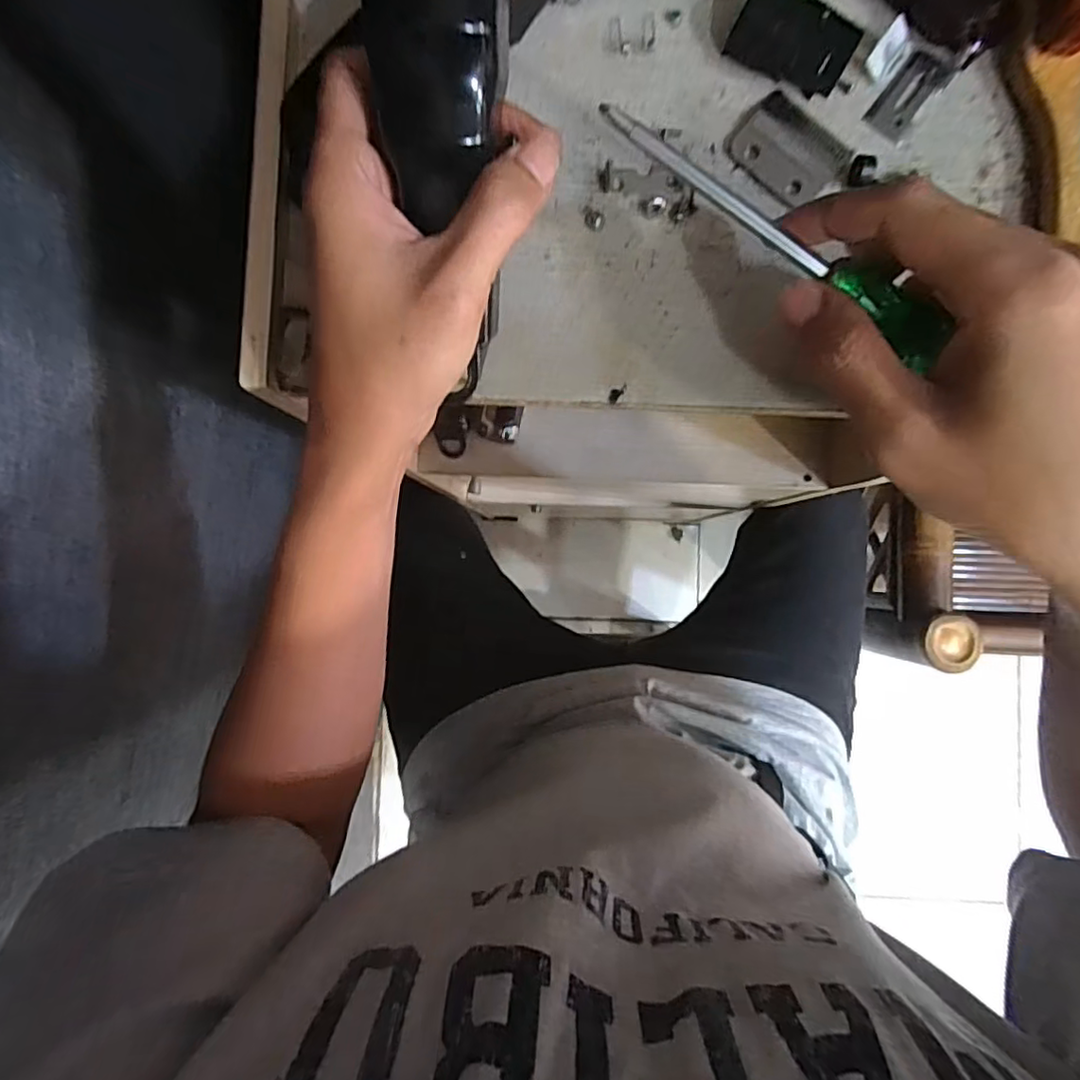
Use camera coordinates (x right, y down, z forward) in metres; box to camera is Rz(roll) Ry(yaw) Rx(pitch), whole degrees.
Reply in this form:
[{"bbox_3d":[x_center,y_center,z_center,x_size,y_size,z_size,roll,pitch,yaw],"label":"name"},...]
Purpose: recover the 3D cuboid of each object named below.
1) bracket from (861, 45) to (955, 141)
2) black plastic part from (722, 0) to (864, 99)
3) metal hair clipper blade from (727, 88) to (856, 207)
[{"bbox_3d":[0.166,-0.202,0.270,0.019,0.004,0.042,38,89,3],"label":"bracket"},{"bbox_3d":[0.112,-0.220,0.268,0.050,0.016,0.029,34,88,3],"label":"black plastic part"},{"bbox_3d":[0.113,-0.175,0.272,0.050,0.005,0.037,43,89,3],"label":"metal hair clipper blade"}]

